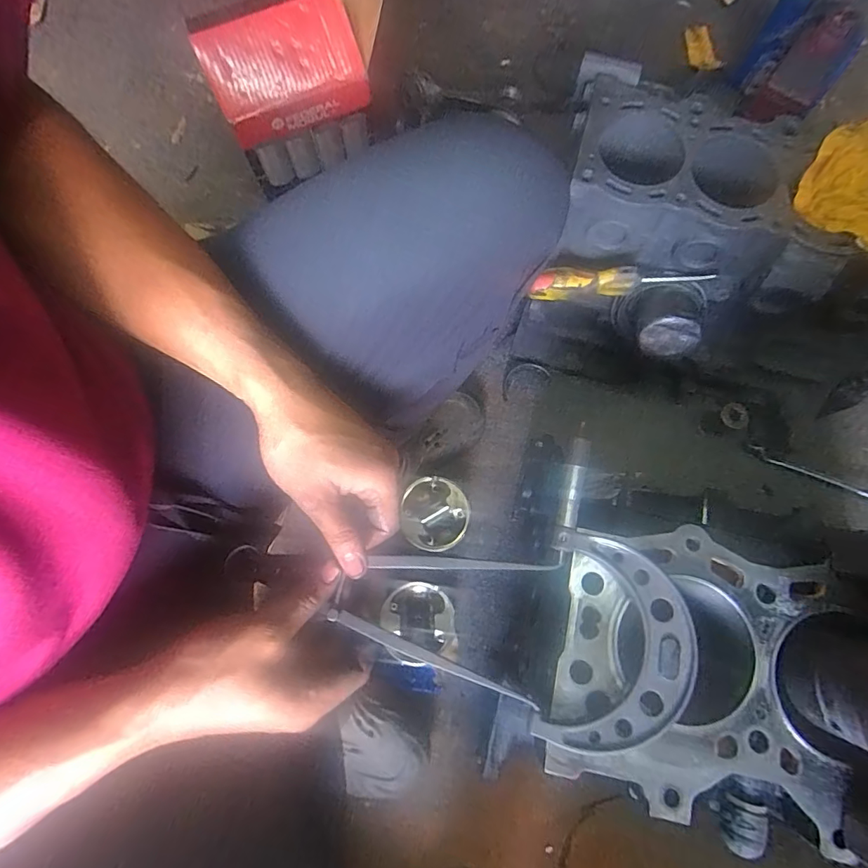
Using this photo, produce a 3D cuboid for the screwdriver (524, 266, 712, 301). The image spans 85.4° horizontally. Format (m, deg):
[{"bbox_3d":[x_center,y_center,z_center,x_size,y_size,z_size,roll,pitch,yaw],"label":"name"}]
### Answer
[{"bbox_3d":[0.202,-0.170,0.523,0.187,0.034,0.026,1,77,1],"label":"screwdriver"}]

